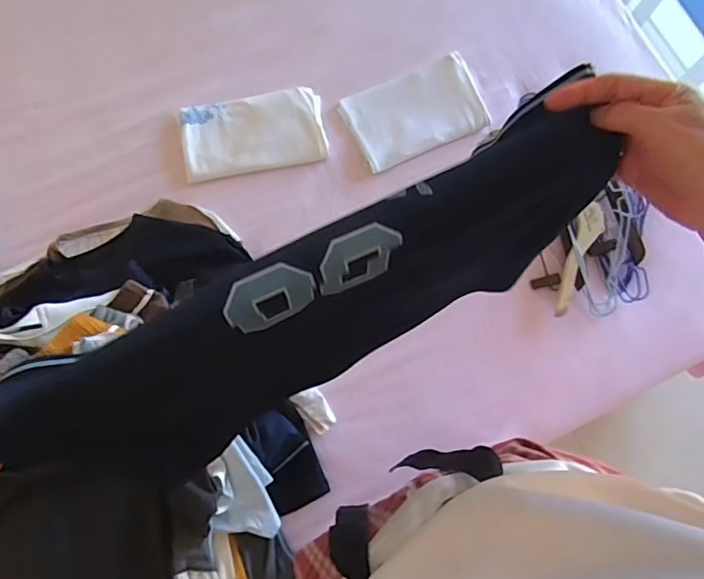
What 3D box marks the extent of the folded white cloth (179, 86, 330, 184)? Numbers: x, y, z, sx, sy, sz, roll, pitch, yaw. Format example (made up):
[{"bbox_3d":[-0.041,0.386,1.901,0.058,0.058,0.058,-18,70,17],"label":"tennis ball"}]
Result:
[{"bbox_3d":[-0.176,-0.281,0.966,0.253,0.041,0.144,-12,77,-1],"label":"folded white cloth"}]

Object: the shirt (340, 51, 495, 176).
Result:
[{"bbox_3d":[0.115,-0.323,0.968,0.242,0.022,0.152,-23,77,-4],"label":"shirt"}]

